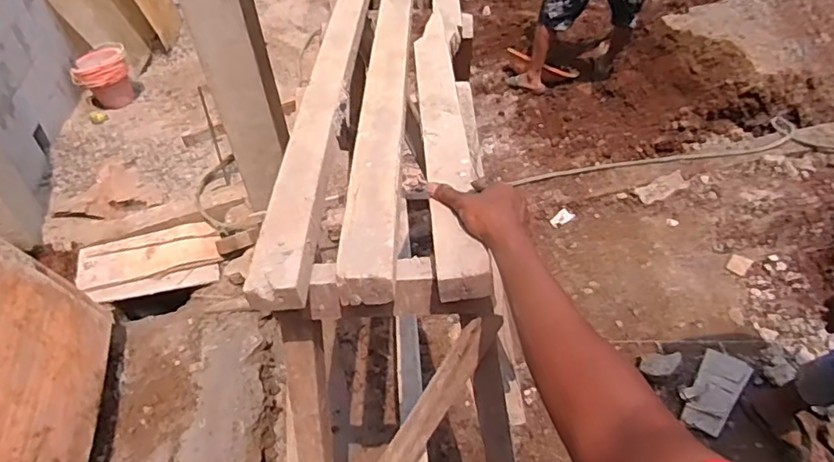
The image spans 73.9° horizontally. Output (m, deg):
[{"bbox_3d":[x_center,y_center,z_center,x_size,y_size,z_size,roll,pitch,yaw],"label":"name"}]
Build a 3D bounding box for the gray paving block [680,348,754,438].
[{"bbox_3d":[0.882,0.473,1.652,0.282,0.028,0.135,-38,32,-30],"label":"gray paving block"}]

